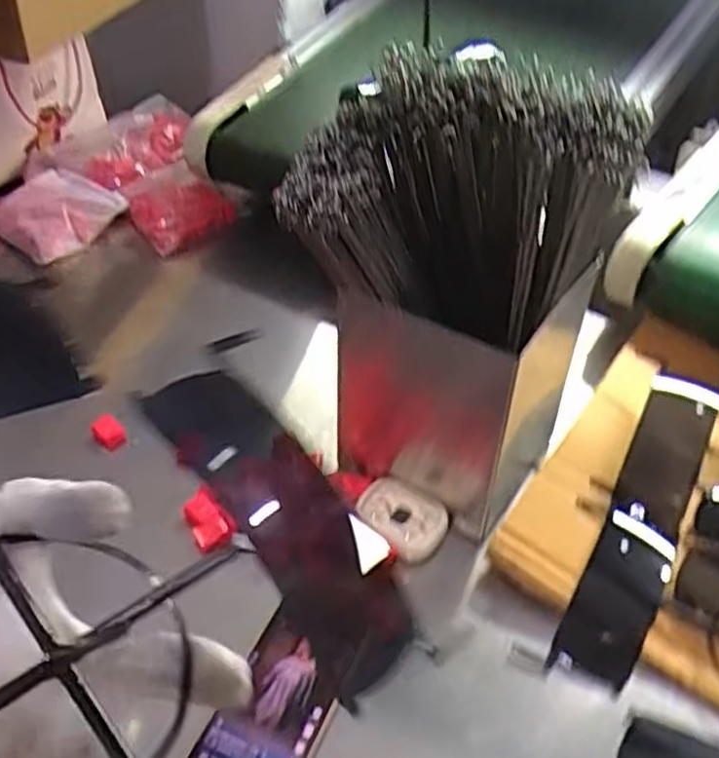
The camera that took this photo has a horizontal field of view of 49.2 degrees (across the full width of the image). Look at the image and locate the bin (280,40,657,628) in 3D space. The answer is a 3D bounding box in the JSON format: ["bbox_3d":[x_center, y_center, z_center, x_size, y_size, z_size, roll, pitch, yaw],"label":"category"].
[{"bbox_3d":[0.064,-0.046,0.639,0.213,0.348,0.229,33,51,29],"label":"bin"}]

